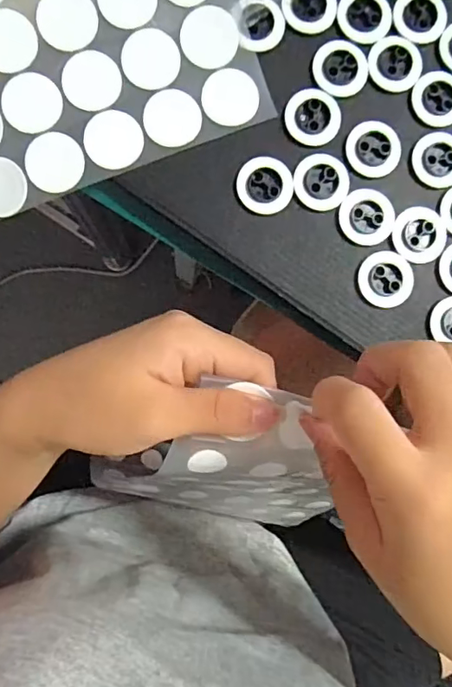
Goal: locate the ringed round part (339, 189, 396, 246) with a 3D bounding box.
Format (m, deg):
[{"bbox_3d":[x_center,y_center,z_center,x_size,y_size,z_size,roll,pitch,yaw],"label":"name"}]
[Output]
[{"bbox_3d":[0.072,-0.064,0.262,0.028,0.004,0.028,0,88,-6],"label":"ringed round part"}]

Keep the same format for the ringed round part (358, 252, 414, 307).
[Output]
[{"bbox_3d":[0.082,-0.033,0.263,0.028,0.004,0.028,0,88,-6],"label":"ringed round part"}]

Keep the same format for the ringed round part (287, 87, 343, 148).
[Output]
[{"bbox_3d":[0.045,-0.115,0.260,0.027,0.004,0.028,10,87,-5],"label":"ringed round part"}]

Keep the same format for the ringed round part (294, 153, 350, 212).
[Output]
[{"bbox_3d":[0.049,-0.082,0.260,0.027,0.004,0.028,0,88,-6],"label":"ringed round part"}]

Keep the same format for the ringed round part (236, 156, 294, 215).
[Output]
[{"bbox_3d":[0.020,-0.080,0.259,0.027,0.004,0.028,0,88,-6],"label":"ringed round part"}]

